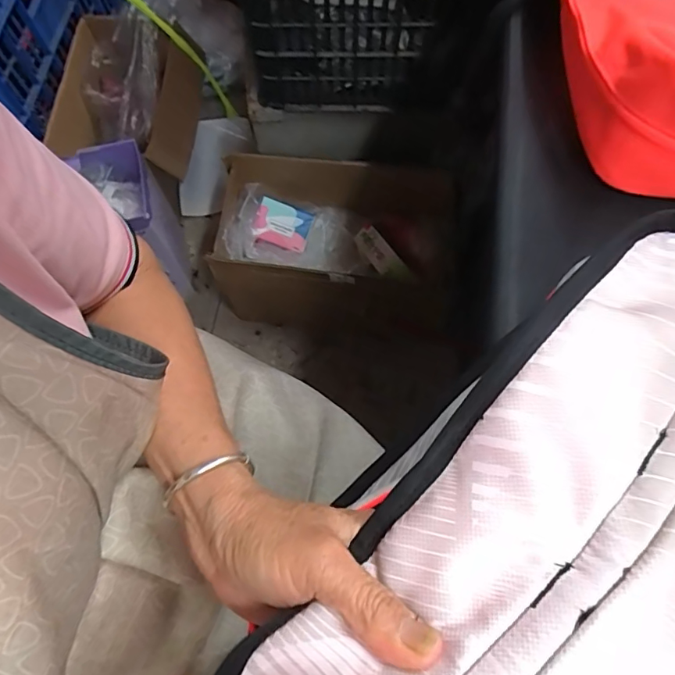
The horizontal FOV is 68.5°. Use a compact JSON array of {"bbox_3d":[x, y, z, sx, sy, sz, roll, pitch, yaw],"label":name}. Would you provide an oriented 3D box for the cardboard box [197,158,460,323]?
[{"bbox_3d":[-0.016,-0.176,1.016,0.447,0.243,0.263,10,71,5],"label":"cardboard box"}]

